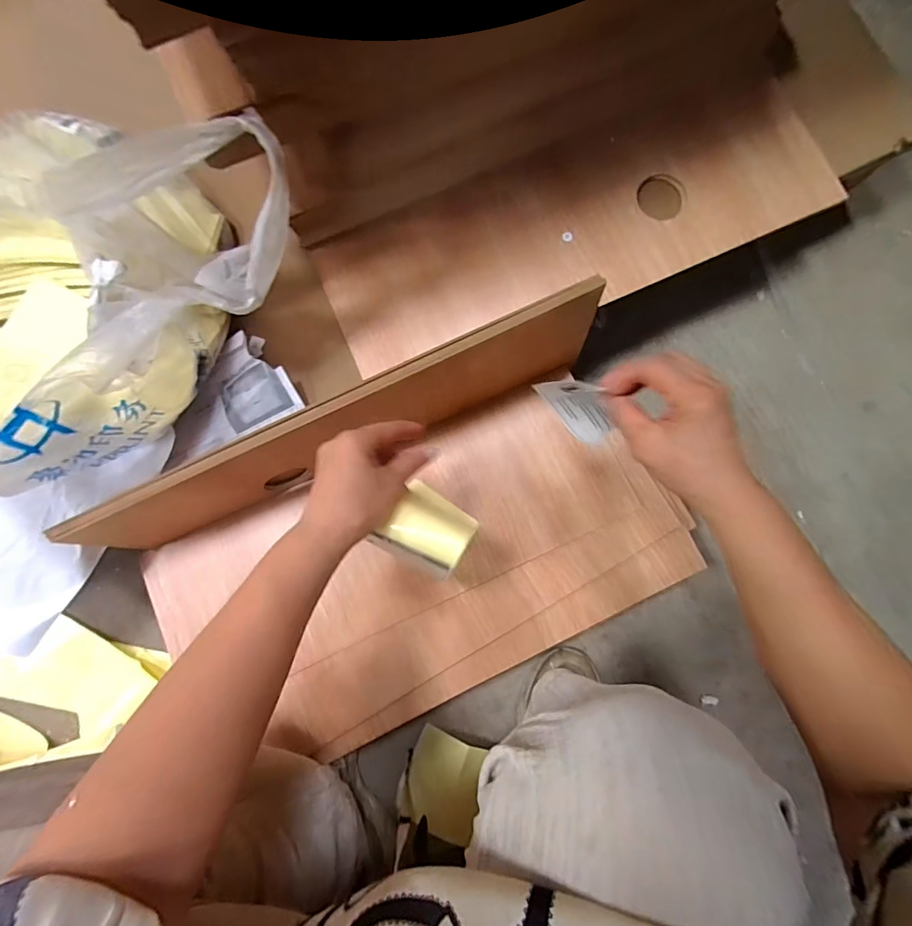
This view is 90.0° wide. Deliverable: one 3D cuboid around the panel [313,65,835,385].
[{"bbox_3d":[0.128,-0.246,0.478,0.529,0.016,0.160,-21,85,0],"label":"panel"}]

